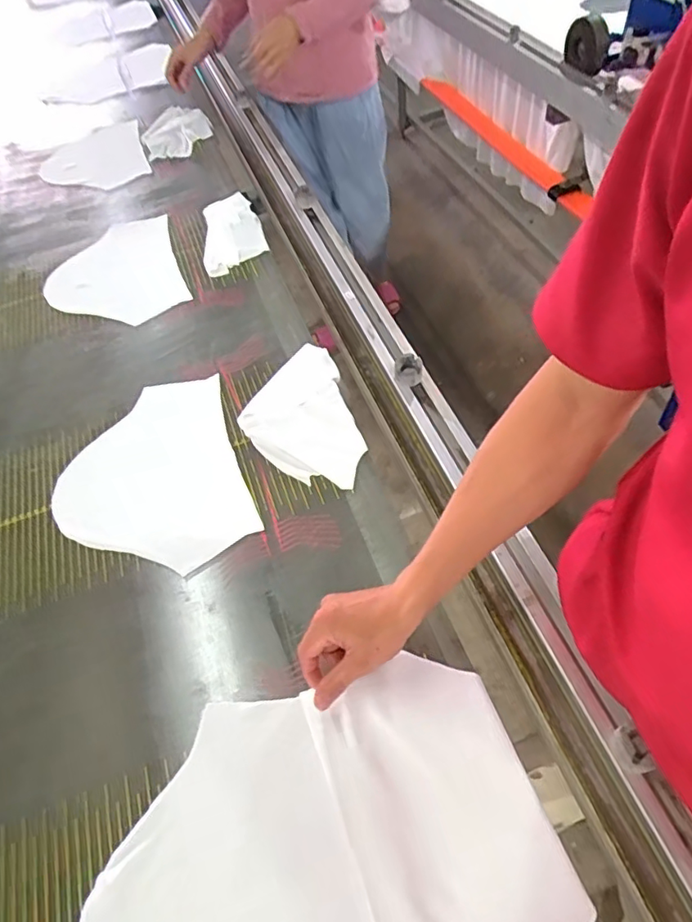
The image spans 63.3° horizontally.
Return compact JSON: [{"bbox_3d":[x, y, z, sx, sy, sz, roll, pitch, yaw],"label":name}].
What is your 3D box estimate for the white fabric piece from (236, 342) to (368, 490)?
[{"bbox_3d":[-0.067,-0.062,0.786,0.149,0.015,0.241,-15,54,-6],"label":"white fabric piece"}]

